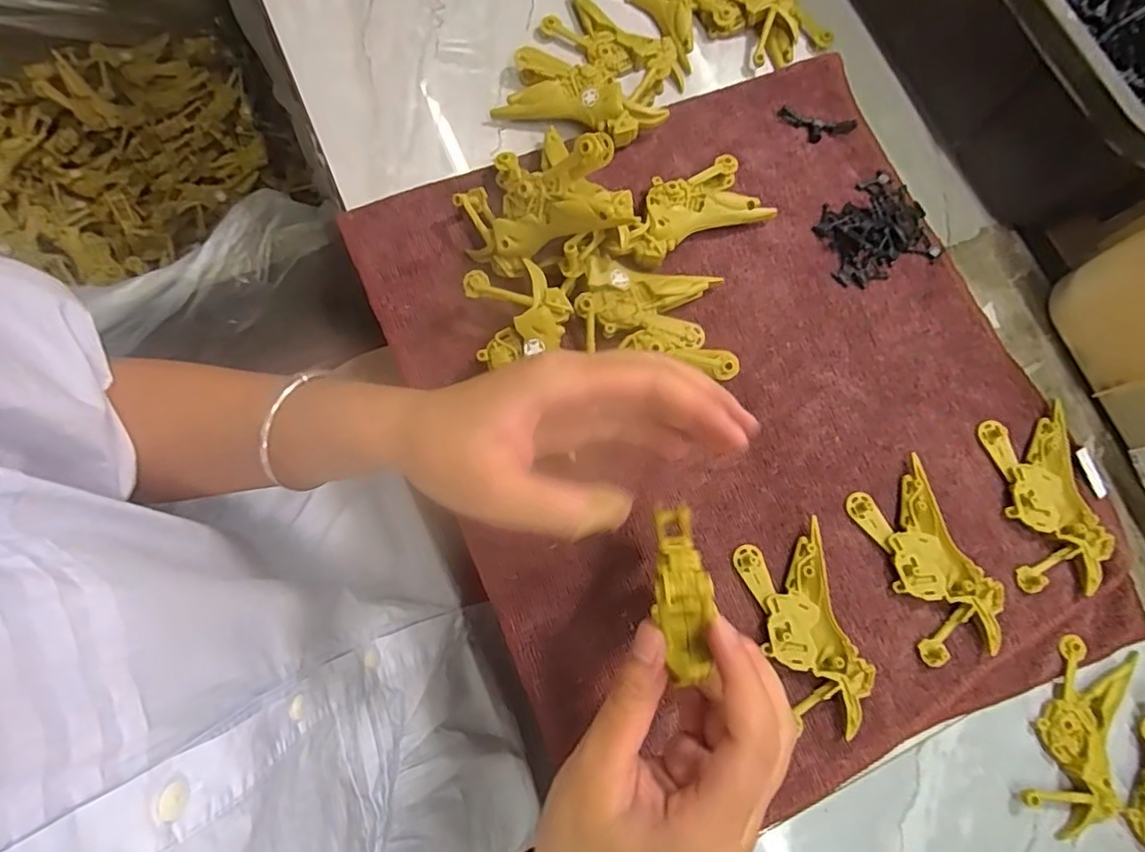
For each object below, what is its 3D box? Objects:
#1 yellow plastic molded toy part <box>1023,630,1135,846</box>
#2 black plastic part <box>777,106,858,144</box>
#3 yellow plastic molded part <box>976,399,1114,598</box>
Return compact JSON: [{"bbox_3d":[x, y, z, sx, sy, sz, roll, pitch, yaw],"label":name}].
[{"bbox_3d":[0.273,0.166,0.312,0.044,0.010,0.100,26,77,2],"label":"yellow plastic molded toy part"},{"bbox_3d":[0.158,-0.194,0.381,0.051,0.006,0.017,10,77,-2],"label":"black plastic part"},{"bbox_3d":[0.270,0.043,0.335,0.050,0.010,0.098,-10,78,-6],"label":"yellow plastic molded part"}]

